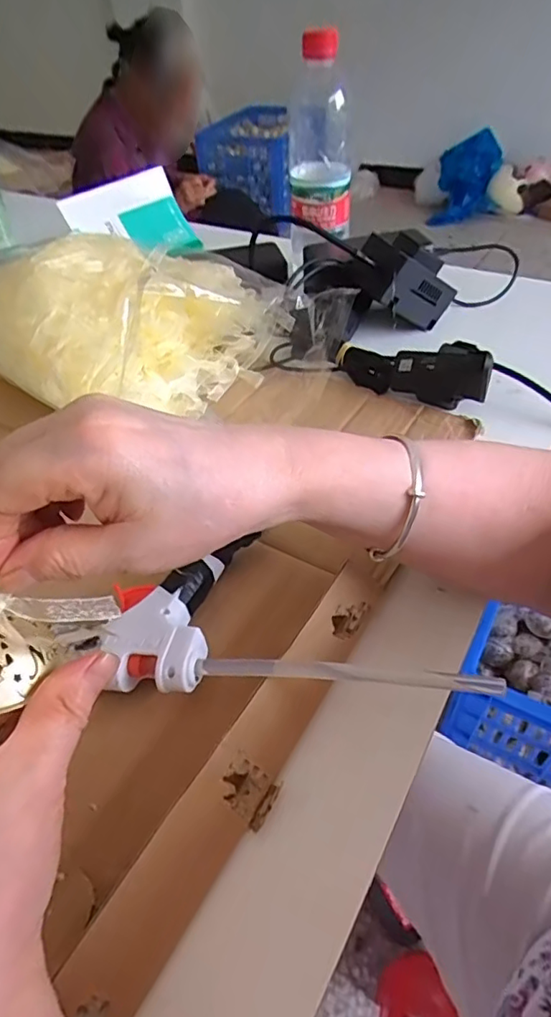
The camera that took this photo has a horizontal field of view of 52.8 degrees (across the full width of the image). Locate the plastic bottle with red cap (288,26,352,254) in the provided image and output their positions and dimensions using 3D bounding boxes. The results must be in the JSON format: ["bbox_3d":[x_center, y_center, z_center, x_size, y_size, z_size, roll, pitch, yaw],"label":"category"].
[{"bbox_3d":[0.044,-0.341,0.528,0.061,0.182,0.069,-5,45,0],"label":"plastic bottle with red cap"}]

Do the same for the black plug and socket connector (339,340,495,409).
[{"bbox_3d":[0.107,-0.112,0.440,0.120,0.050,0.027,28,53,29],"label":"black plug and socket connector"}]

